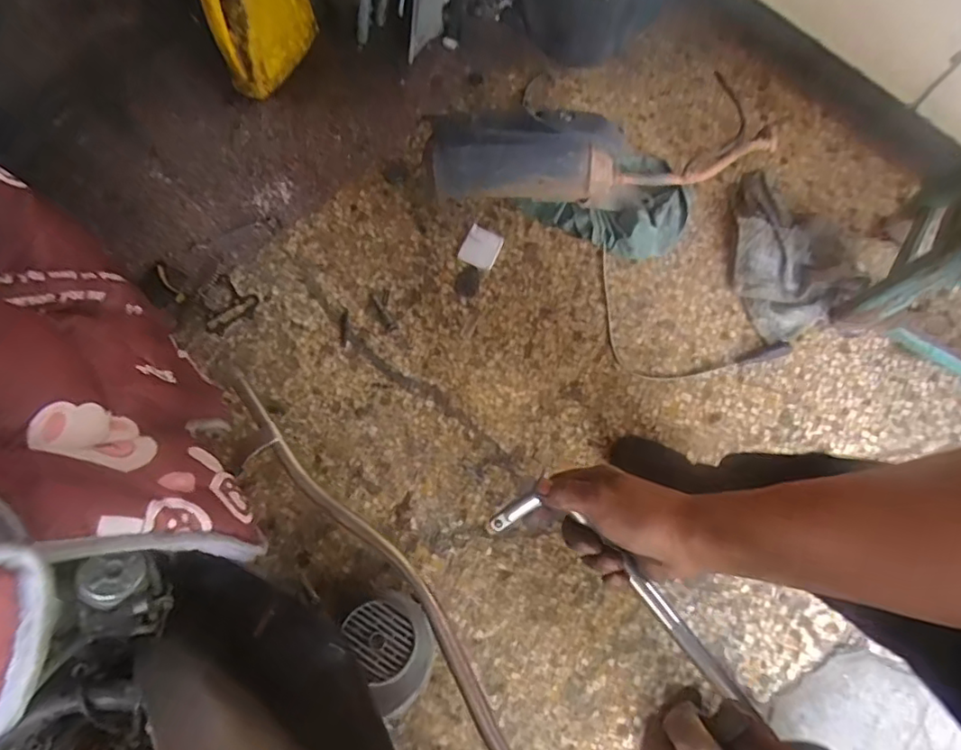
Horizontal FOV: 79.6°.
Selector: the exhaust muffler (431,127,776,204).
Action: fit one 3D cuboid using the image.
[{"bbox_3d":[0.247,-0.409,1.085,0.671,0.117,0.142,-2,74,1],"label":"exhaust muffler"}]

